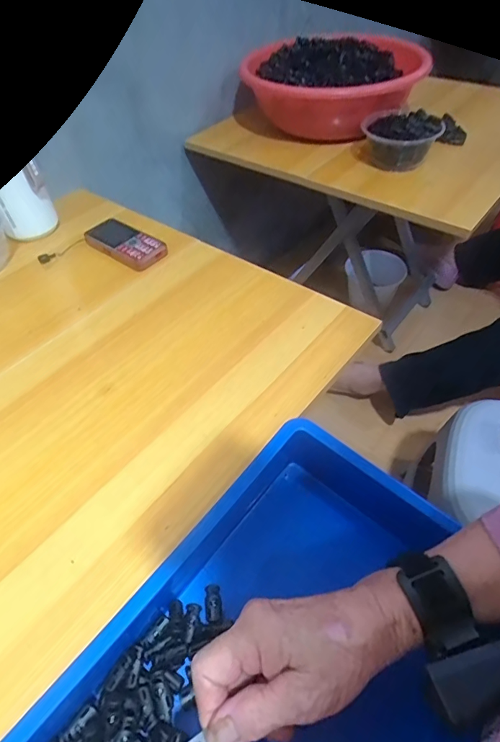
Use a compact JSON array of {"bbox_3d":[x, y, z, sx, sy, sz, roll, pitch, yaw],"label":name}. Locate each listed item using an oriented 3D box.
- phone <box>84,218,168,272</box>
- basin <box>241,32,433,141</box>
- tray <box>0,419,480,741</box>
[{"bbox_3d":[-0.184,-0.189,0.635,0.132,0.018,0.061,30,57,26],"label":"phone"},{"bbox_3d":[0.173,-0.597,0.902,0.340,0.112,0.374,-2,49,2],"label":"basin"},{"bbox_3d":[0.024,0.237,0.317,0.247,0.096,0.361,30,57,26],"label":"tray"}]

